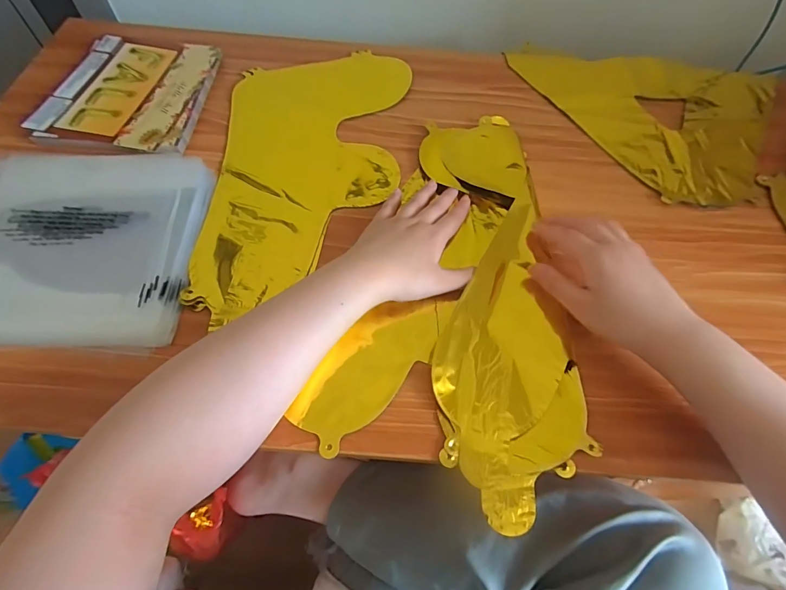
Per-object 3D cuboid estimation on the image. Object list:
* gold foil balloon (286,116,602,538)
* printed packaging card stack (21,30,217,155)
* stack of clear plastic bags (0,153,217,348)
[{"bbox_3d":[0.089,-0.019,0.399,0.219,0.032,0.399,20,62,7],"label":"gold foil balloon"},{"bbox_3d":[-0.319,-0.250,0.491,0.168,0.010,0.192,4,61,-1],"label":"printed packaging card stack"},{"bbox_3d":[-0.307,-0.053,0.390,0.222,0.019,0.209,1,61,-3],"label":"stack of clear plastic bags"}]

